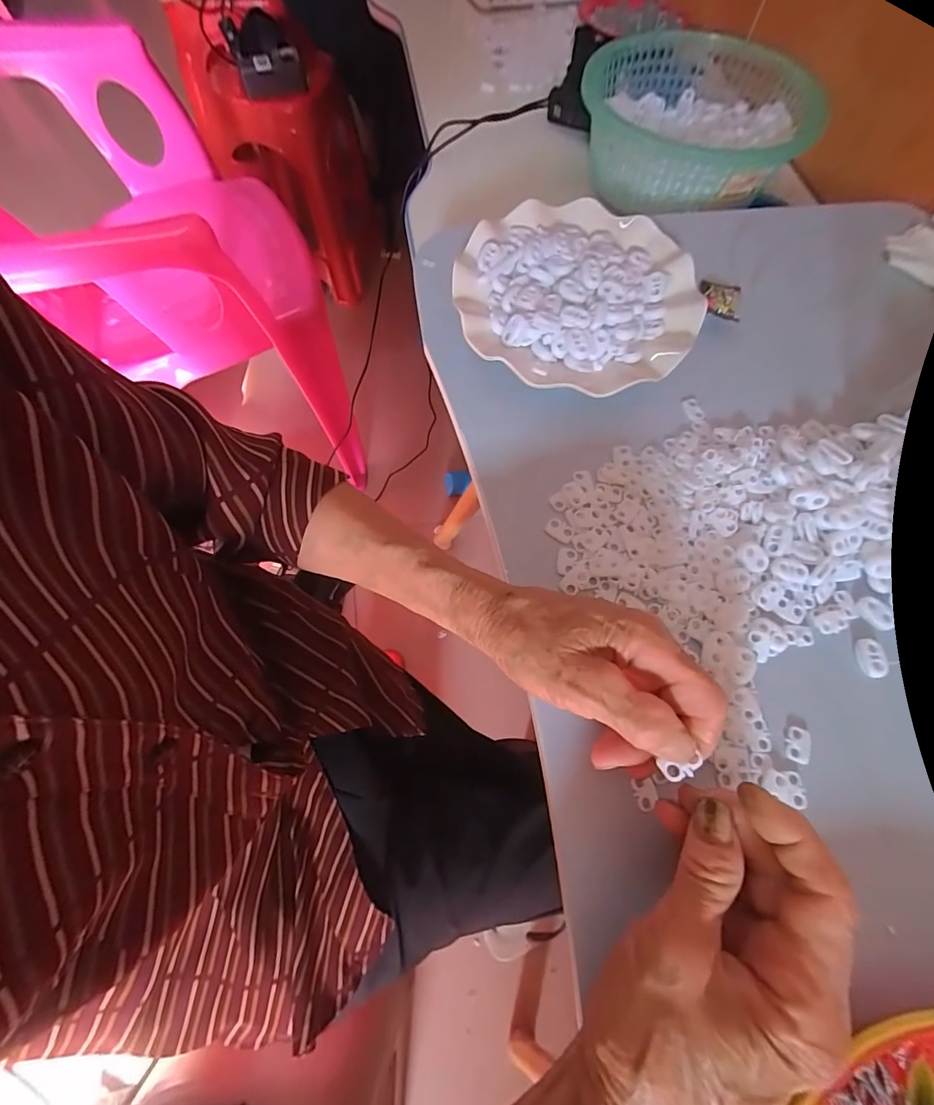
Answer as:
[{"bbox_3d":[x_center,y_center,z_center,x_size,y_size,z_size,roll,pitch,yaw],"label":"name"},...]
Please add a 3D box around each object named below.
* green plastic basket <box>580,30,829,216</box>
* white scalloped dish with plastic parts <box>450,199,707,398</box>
[{"bbox_3d":[0.223,-0.439,0.465,0.205,0.073,0.216,7,67,2],"label":"green plastic basket"},{"bbox_3d":[0.082,-0.191,0.346,0.177,0.038,0.182,0,67,-1],"label":"white scalloped dish with plastic parts"}]

